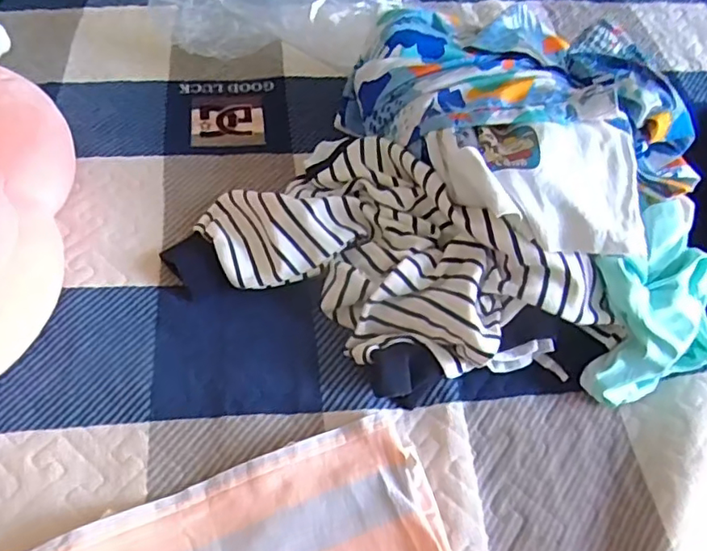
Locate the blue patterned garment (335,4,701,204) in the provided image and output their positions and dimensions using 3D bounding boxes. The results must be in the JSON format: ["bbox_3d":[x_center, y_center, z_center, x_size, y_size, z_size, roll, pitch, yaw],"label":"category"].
[{"bbox_3d":[0.158,-0.176,0.617,0.247,0.123,0.341,-25,61,-19],"label":"blue patterned garment"}]

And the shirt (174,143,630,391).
[{"bbox_3d":[0.032,-0.015,0.569,0.419,0.102,0.208,27,58,14],"label":"shirt"}]

